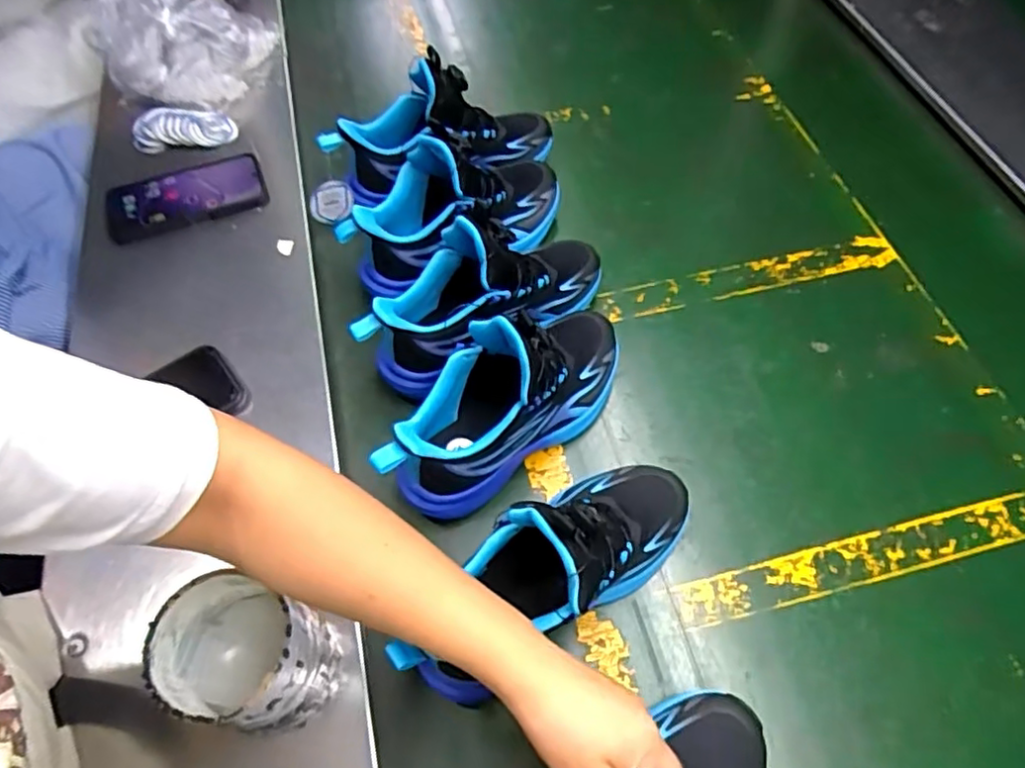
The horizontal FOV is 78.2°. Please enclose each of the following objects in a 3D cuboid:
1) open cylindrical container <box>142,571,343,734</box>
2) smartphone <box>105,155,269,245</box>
[{"bbox_3d":[-0.166,0.176,0.405,0.082,0.113,0.078,0,60,1],"label":"open cylindrical container"},{"bbox_3d":[-0.359,-0.206,0.695,0.166,0.013,0.085,-18,61,-9],"label":"smartphone"}]

